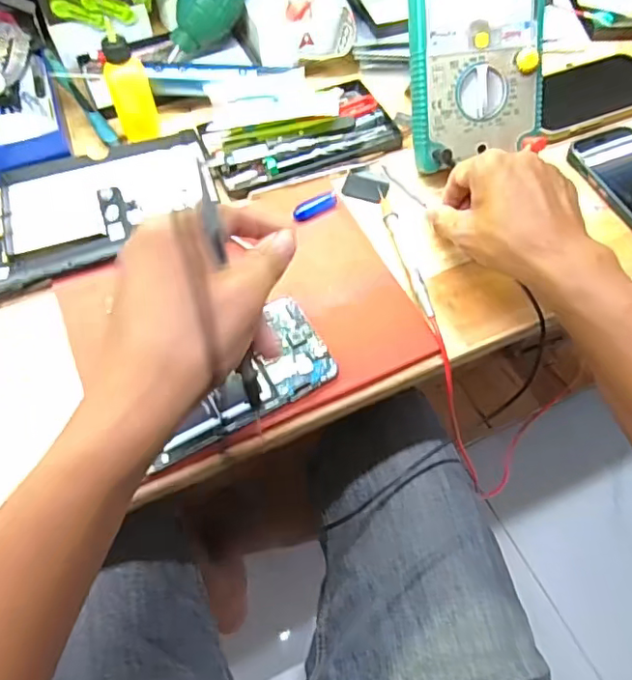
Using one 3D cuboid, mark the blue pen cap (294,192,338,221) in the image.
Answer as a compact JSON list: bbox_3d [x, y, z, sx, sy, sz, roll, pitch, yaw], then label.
[{"bbox_3d":[0.000,-0.113,0.473,0.042,0.009,0.013,-28,62,-15],"label":"blue pen cap"}]

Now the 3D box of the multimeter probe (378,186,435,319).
[{"bbox_3d":[0.073,-0.076,0.451,0.015,0.012,0.141,-12,59,-6],"label":"multimeter probe"}]

